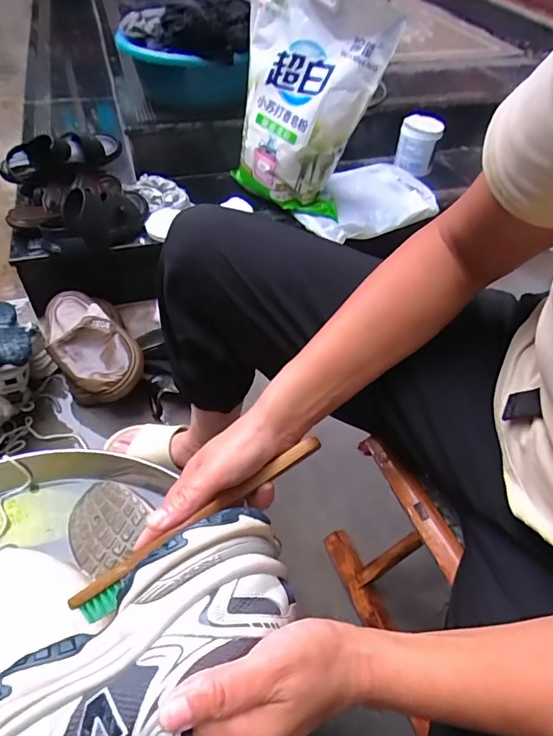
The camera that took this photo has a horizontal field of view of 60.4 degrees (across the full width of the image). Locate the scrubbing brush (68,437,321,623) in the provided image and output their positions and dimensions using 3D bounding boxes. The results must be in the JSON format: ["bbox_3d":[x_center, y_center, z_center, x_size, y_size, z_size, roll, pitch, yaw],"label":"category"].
[{"bbox_3d":[-0.067,0.130,0.383,0.242,0.020,0.022,-36,55,3],"label":"scrubbing brush"}]

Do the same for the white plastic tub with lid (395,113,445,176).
[{"bbox_3d":[0.379,-0.598,1.274,0.104,0.115,0.096,19,50,13],"label":"white plastic tub with lid"}]

